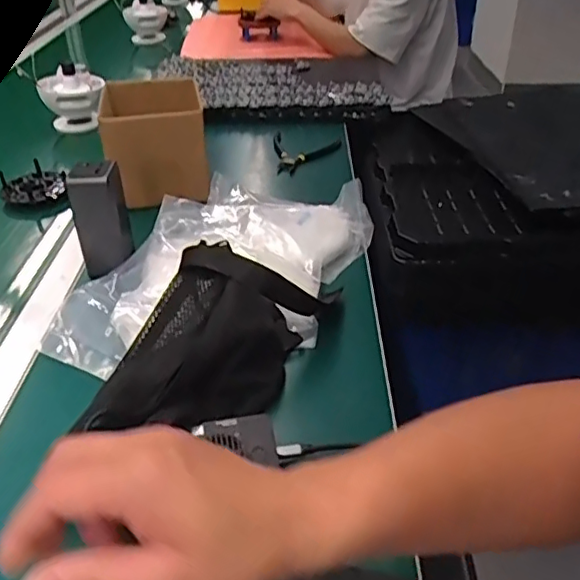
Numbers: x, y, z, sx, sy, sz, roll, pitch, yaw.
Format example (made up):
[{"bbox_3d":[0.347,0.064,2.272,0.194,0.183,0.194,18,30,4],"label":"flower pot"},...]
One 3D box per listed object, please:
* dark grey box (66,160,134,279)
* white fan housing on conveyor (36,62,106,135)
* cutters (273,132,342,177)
[{"bbox_3d":[-0.210,-0.084,0.668,0.046,0.114,0.049,-2,36,-2],"label":"dark grey box"},{"bbox_3d":[-0.378,-0.333,1.049,0.103,0.106,0.103,-14,39,-17],"label":"white fan housing on conveyor"},{"bbox_3d":[0.012,-0.213,0.933,0.110,0.014,0.110,13,39,16],"label":"cutters"}]

